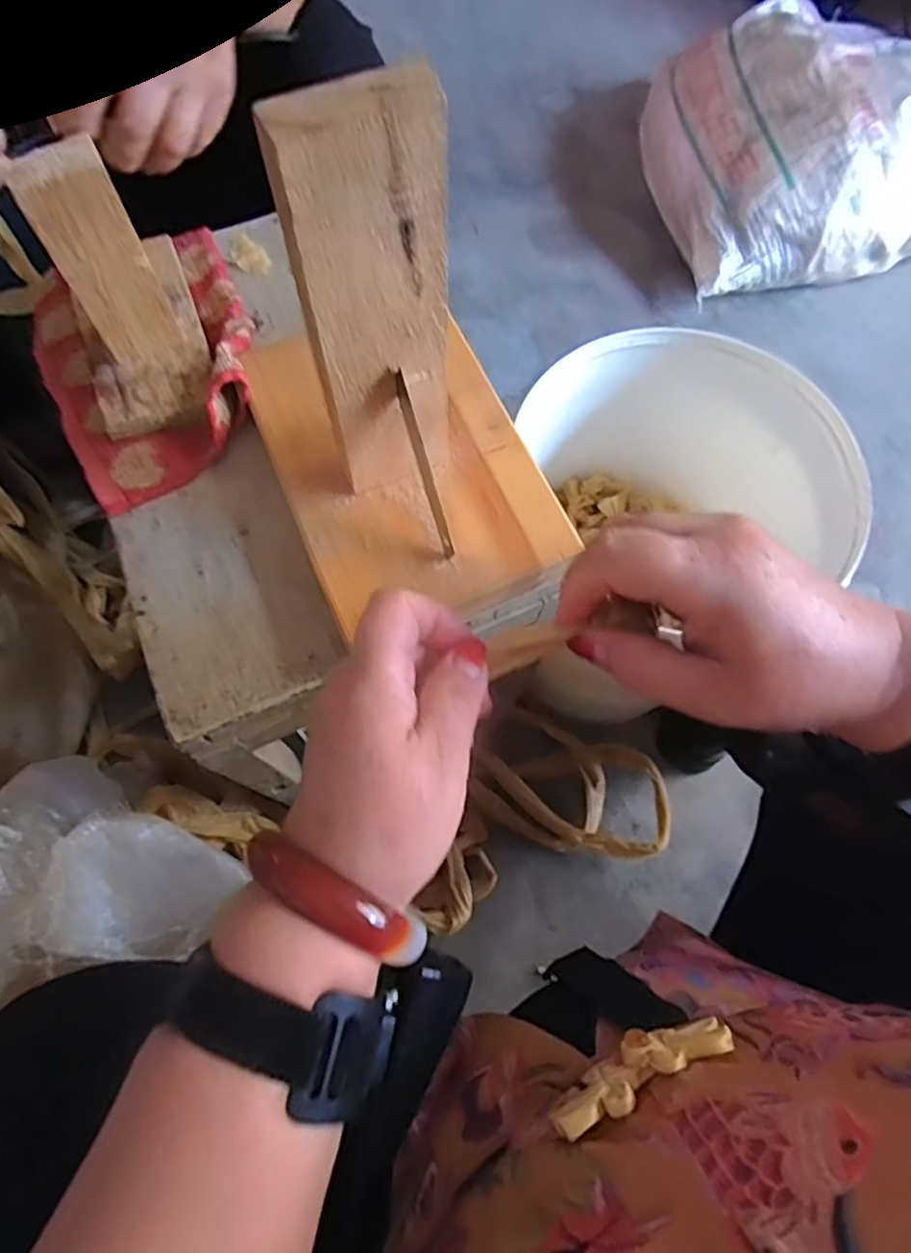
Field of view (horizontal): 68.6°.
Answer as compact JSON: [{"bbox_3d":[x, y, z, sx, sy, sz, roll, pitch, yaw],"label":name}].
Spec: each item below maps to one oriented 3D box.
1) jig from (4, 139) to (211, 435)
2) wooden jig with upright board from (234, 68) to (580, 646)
[{"bbox_3d":[-0.198,-0.207,0.374,0.072,0.126,0.137,-20,72,-10],"label":"jig"},{"bbox_3d":[-0.025,-0.126,0.300,0.137,0.198,0.185,-22,72,-10],"label":"wooden jig with upright board"}]

